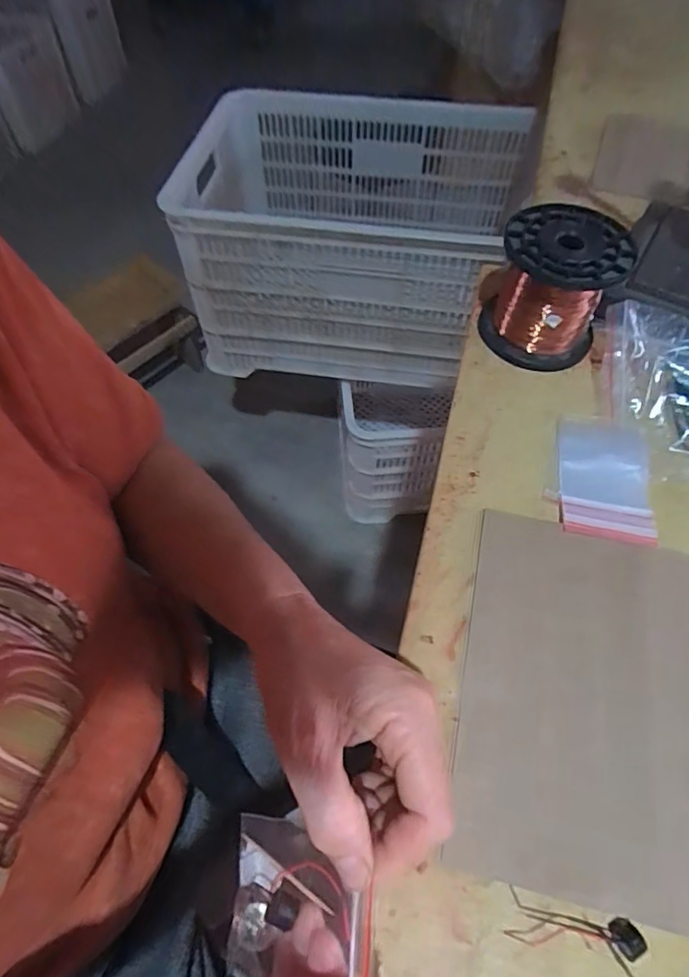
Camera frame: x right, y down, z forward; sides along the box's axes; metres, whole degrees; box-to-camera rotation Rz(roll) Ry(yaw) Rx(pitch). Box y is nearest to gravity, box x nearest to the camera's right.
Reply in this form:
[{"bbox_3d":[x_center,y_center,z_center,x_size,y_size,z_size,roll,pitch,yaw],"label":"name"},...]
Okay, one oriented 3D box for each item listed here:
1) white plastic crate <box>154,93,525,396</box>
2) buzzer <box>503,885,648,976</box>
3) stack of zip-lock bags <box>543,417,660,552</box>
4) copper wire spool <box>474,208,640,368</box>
[{"bbox_3d":[0.027,-0.438,0.934,0.545,0.289,0.419,7,57,4],"label":"white plastic crate"},{"bbox_3d":[0.106,0.202,0.241,0.059,0.012,0.020,13,57,8],"label":"buzzer"},{"bbox_3d":[0.184,-0.010,0.380,0.068,0.005,0.104,12,57,7],"label":"stack of zip-lock bags"},{"bbox_3d":[0.170,-0.165,0.436,0.092,0.090,0.093,22,59,13],"label":"copper wire spool"}]

